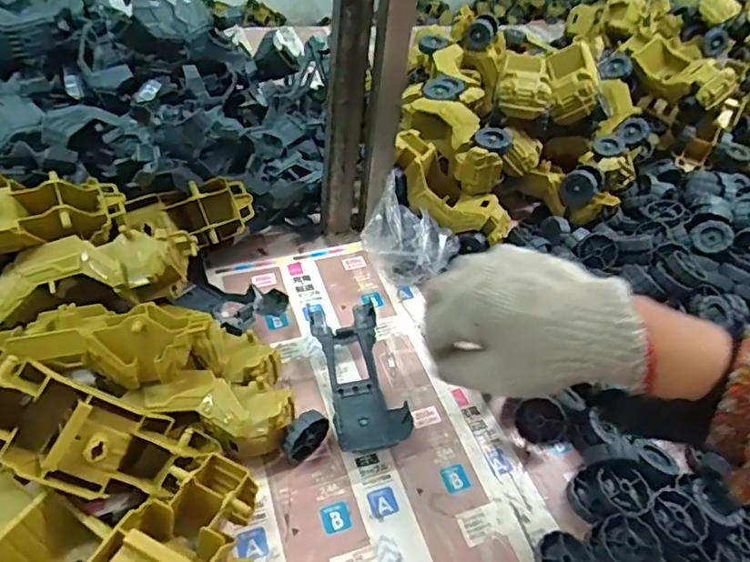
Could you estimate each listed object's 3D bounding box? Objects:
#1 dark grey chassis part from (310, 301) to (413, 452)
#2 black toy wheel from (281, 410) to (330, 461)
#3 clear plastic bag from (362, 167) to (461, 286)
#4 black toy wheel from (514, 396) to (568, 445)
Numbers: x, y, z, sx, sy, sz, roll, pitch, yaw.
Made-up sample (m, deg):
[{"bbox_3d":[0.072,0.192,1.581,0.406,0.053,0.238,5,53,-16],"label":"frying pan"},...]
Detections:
[{"bbox_3d":[-0.013,0.076,0.448,0.057,0.029,0.128,-10,60,-15],"label":"dark grey chassis part"},{"bbox_3d":[-0.053,0.116,0.406,0.041,0.038,0.017,-31,58,-33],"label":"black toy wheel"},{"bbox_3d":[0.034,-0.041,0.546,0.087,0.066,0.085,26,47,16],"label":"clear plastic bag"},{"bbox_3d":[0.131,0.113,0.429,0.038,0.036,0.019,-2,3,10],"label":"black toy wheel"}]

